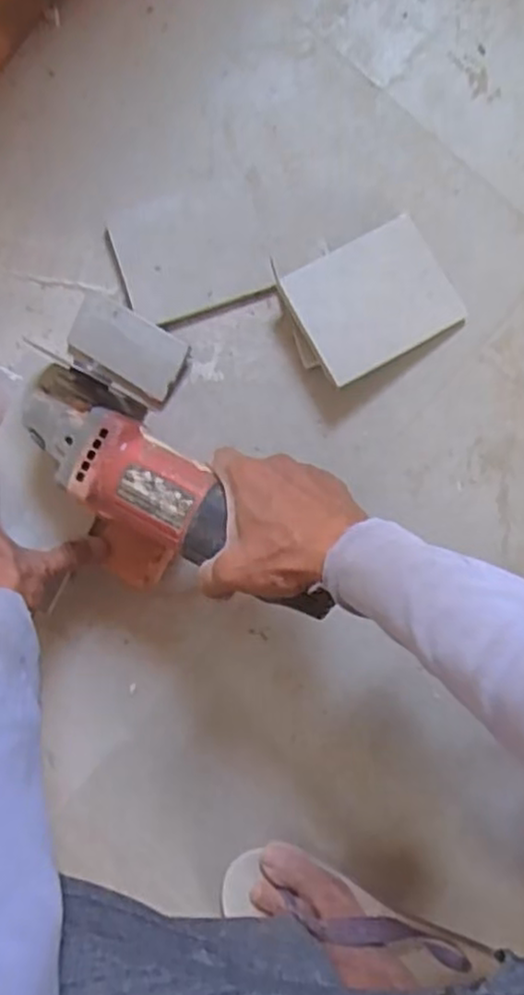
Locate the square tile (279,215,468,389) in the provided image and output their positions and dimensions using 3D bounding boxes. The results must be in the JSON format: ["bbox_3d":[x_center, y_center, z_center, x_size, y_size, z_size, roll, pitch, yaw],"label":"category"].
[{"bbox_3d":[0.087,-0.152,0.554,0.120,0.009,0.095,-30,90,-11],"label":"square tile"}]

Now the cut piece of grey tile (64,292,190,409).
[{"bbox_3d":[-0.110,-0.118,0.580,0.095,0.014,0.058,29,94,3],"label":"cut piece of grey tile"}]

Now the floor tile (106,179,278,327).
[{"bbox_3d":[-0.055,-0.195,0.575,0.117,0.007,0.092,-19,90,5],"label":"floor tile"}]

